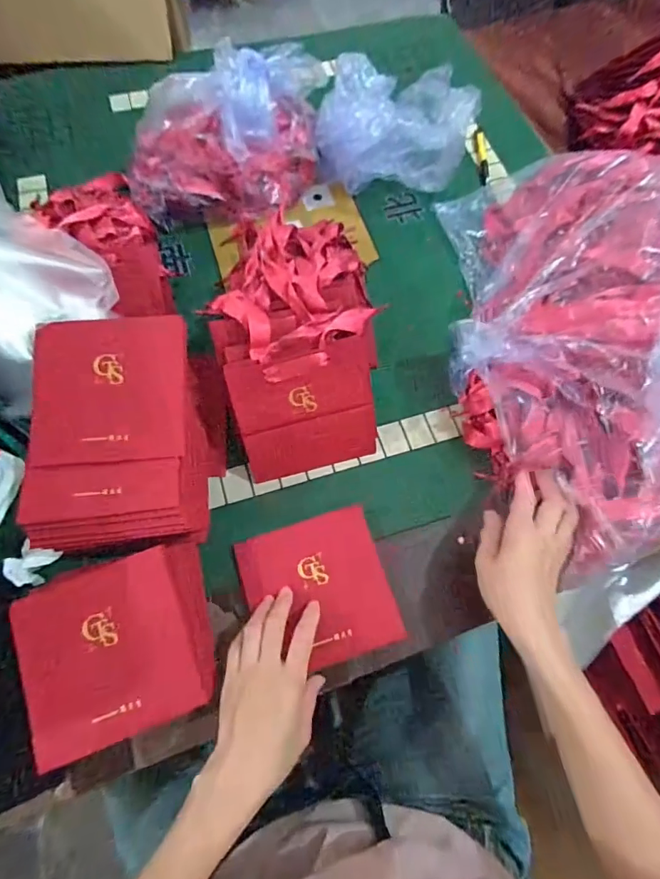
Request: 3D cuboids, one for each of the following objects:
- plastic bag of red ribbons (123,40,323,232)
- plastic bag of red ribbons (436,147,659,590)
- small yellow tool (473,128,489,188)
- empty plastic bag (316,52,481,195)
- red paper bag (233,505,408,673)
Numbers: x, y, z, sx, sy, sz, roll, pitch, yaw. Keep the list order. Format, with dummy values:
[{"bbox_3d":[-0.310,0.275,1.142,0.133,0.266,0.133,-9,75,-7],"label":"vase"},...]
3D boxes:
[{"bbox_3d":[-0.133,-0.410,0.594,0.254,0.143,0.181,-5,68,-5],"label":"plastic bag of red ribbons"},{"bbox_3d":[0.276,-0.129,0.489,0.254,0.148,0.476,0,68,-3],"label":"plastic bag of red ribbons"},{"bbox_3d":[0.233,-0.430,0.689,0.019,0.012,0.117,0,68,-3],"label":"small yellow tool"},{"bbox_3d":[0.088,-0.433,0.634,0.199,0.107,0.160,15,68,3],"label":"empty plastic bag"},{"bbox_3d":[-0.011,0.151,0.453,0.138,0.011,0.136,-16,70,-9],"label":"red paper bag"}]

